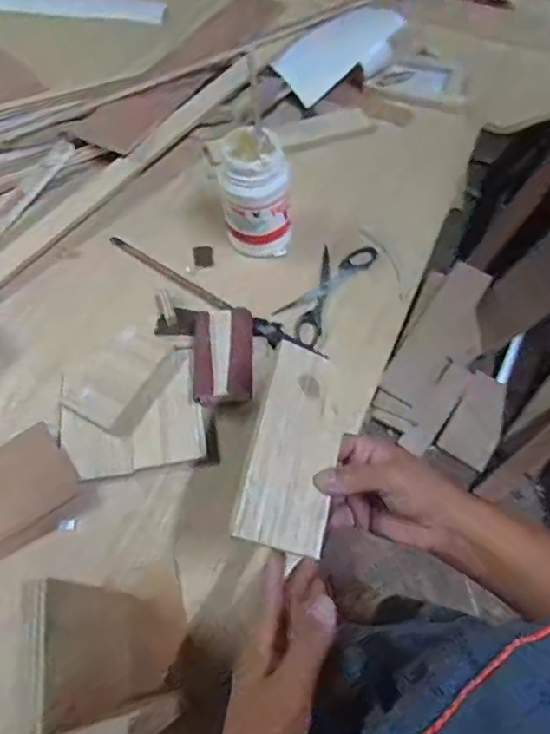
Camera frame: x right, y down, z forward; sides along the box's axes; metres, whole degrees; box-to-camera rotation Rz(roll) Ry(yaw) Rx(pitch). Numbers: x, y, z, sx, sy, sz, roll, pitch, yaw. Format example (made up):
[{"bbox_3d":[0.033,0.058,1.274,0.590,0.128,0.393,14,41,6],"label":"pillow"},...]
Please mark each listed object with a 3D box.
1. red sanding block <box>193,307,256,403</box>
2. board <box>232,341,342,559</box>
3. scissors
[{"bbox_3d":[-0.054,-0.013,0.529,0.062,0.017,0.105,0,64,0],"label":"red sanding block"},{"bbox_3d":[0.017,0.058,0.378,0.067,0.006,0.149,21,66,-17],"label":"board"},{"bbox_3d":[0.058,-0.095,0.598,0.061,0.011,0.162,30,64,14],"label":"scissors"}]

